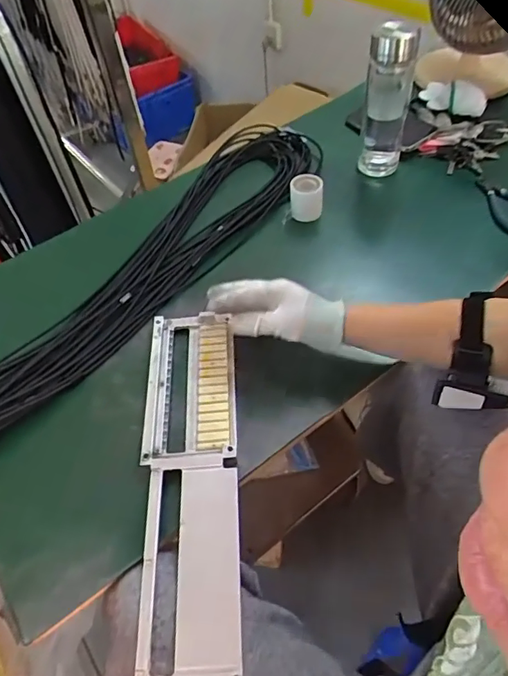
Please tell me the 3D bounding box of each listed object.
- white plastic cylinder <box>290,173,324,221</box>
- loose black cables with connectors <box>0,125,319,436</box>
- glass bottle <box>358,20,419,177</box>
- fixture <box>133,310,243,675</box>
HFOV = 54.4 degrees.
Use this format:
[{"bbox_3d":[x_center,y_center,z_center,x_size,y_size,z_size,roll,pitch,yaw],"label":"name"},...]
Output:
[{"bbox_3d":[0.082,-0.217,0.767,0.051,0.052,0.044,0,52,6],"label":"white plastic cylinder"},{"bbox_3d":[-0.166,-0.103,0.697,0.165,0.046,0.787,30,60,26],"label":"loose black cables with connectors"},{"bbox_3d":[0.211,-0.374,0.785,0.068,0.220,0.065,11,54,14],"label":"glass bottle"},{"bbox_3d":[-0.064,0.135,0.510,0.097,0.019,0.399,-7,53,0],"label":"fixture"}]

